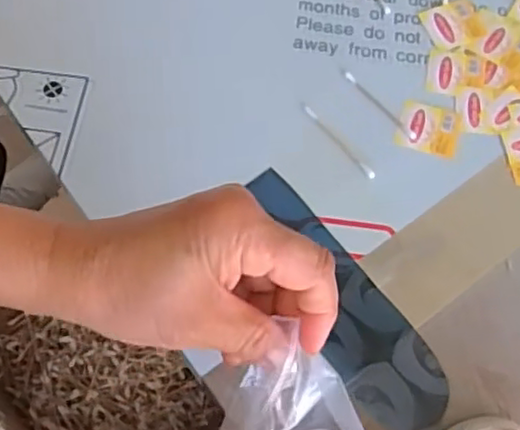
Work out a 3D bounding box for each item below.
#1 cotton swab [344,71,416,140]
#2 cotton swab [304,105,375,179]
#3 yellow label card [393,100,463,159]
[{"bbox_3d":[0.088,-0.081,0.482,0.007,0.004,0.073,-39,74,-12],"label":"cotton swab"},{"bbox_3d":[0.057,-0.054,0.469,0.007,0.004,0.073,-38,74,-12],"label":"cotton swab"},{"bbox_3d":[0.123,-0.063,0.474,0.043,0.004,0.039,15,71,6],"label":"yellow label card"}]

